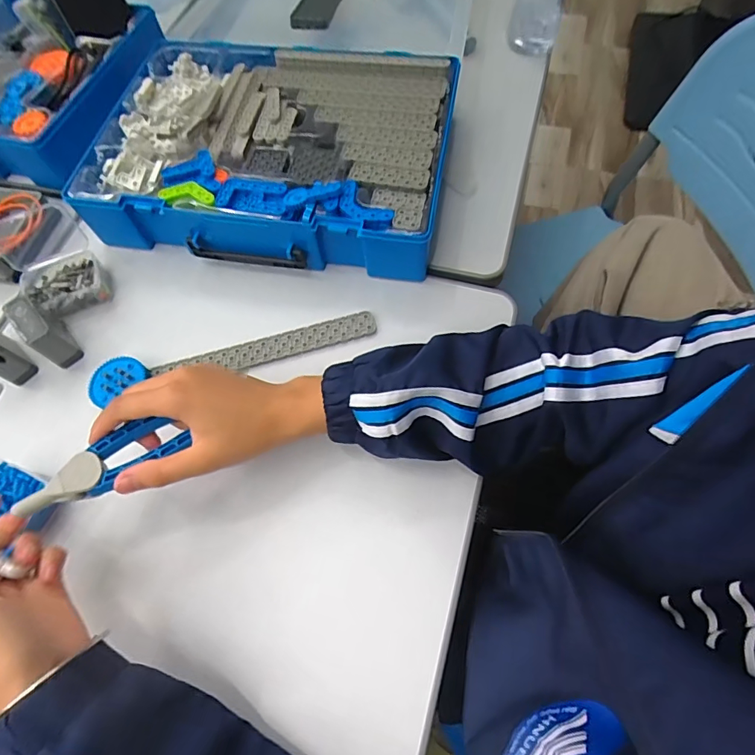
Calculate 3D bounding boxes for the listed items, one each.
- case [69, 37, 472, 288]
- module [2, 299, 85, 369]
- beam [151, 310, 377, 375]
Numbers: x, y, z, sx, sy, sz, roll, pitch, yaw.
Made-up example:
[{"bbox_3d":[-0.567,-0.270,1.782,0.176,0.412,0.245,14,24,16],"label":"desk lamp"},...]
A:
[{"bbox_3d":[-0.111,-0.247,0.506,0.368,0.069,0.268,7,66,6],"label":"case"},{"bbox_3d":[-0.312,-0.043,0.433,0.023,0.058,0.058,-40,69,-15],"label":"module"},{"bbox_3d":[-0.101,-0.027,0.442,0.200,0.009,0.032,-17,65,-5],"label":"beam"}]

